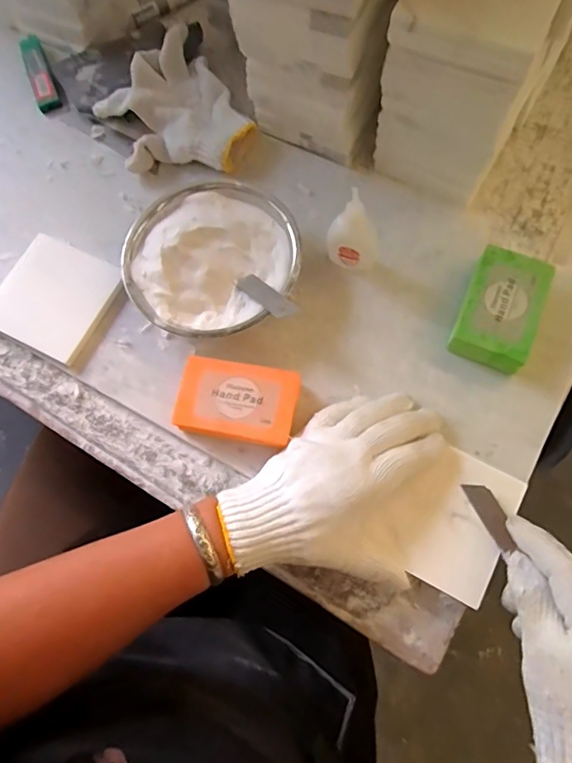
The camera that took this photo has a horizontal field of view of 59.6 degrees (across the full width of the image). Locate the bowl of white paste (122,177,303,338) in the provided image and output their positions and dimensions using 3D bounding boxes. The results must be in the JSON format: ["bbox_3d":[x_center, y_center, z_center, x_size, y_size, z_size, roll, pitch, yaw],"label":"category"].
[{"bbox_3d":[-0.064,-0.107,0.441,0.146,0.043,0.143,-1,74,2],"label":"bowl of white paste"}]

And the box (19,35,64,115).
[{"bbox_3d":[-0.272,-0.340,0.549,0.027,0.015,0.111,-25,75,-5],"label":"box"}]

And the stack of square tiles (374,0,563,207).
[{"bbox_3d":[0.143,-0.256,0.414,0.111,0.173,0.104,27,77,9],"label":"stack of square tiles"}]

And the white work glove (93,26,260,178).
[{"bbox_3d":[-0.112,-0.262,0.498,0.119,0.034,0.149,-30,76,-6],"label":"white work glove"}]

